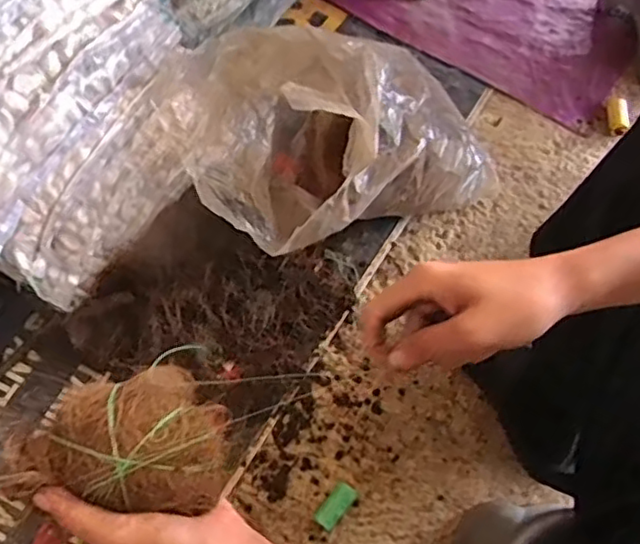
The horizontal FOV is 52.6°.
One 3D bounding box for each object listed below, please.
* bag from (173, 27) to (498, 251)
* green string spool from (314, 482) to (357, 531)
[{"bbox_3d":[0.030,-0.165,0.783,0.374,0.240,0.212,-27,69,-10],"label":"bag"},{"bbox_3d":[0.018,0.257,0.711,0.025,0.018,0.049,38,72,15],"label":"green string spool"}]

